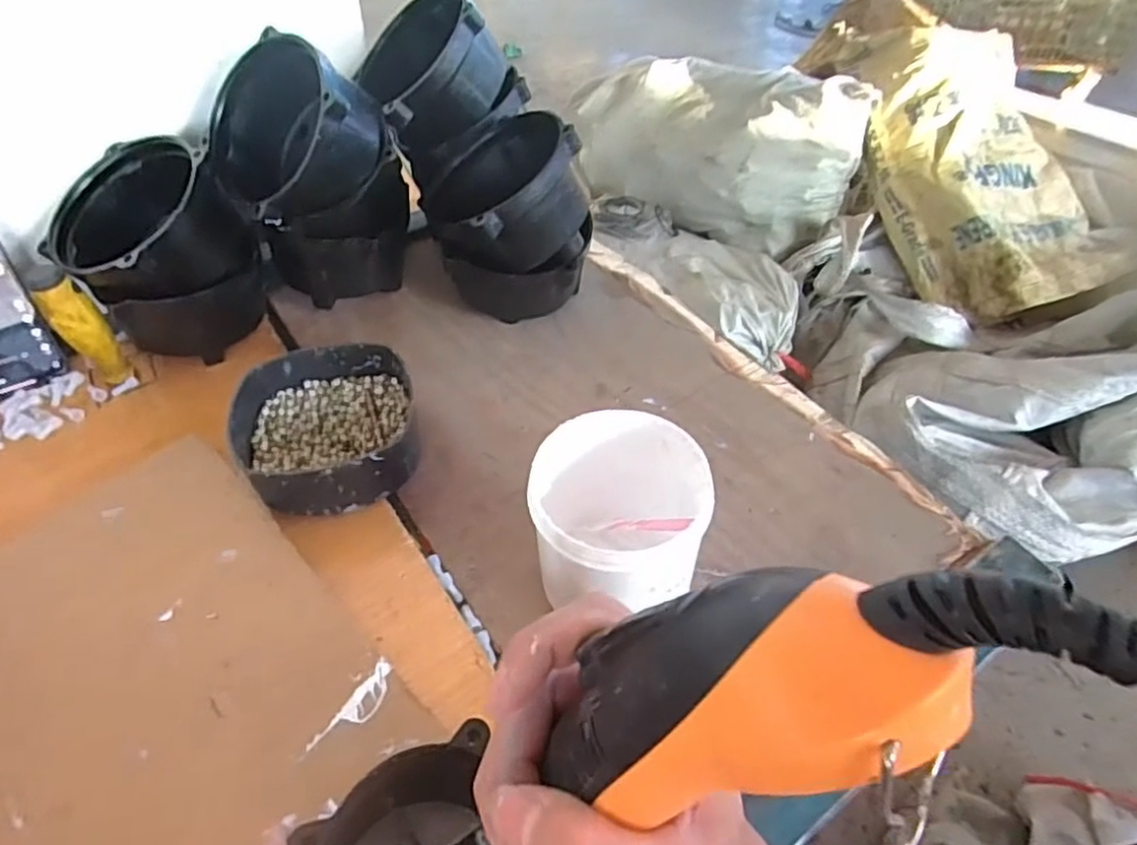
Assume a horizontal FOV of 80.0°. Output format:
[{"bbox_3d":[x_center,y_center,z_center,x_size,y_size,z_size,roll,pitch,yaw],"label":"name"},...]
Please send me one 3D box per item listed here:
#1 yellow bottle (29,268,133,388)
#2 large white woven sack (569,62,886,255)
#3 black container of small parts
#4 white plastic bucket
[{"bbox_3d":[-0.366,-0.072,0.512,0.030,0.103,0.037,-35,56,-28],"label":"yellow bottle"},{"bbox_3d":[0.296,-0.653,1.531,0.692,0.290,0.292,25,52,22],"label":"large white woven sack"},{"bbox_3d":[-0.166,0.003,0.470,0.116,0.043,0.120,-11,48,-10],"label":"black container of small parts"},{"bbox_3d":[0.025,0.063,0.389,0.096,0.108,0.090,0,47,0],"label":"white plastic bucket"}]

